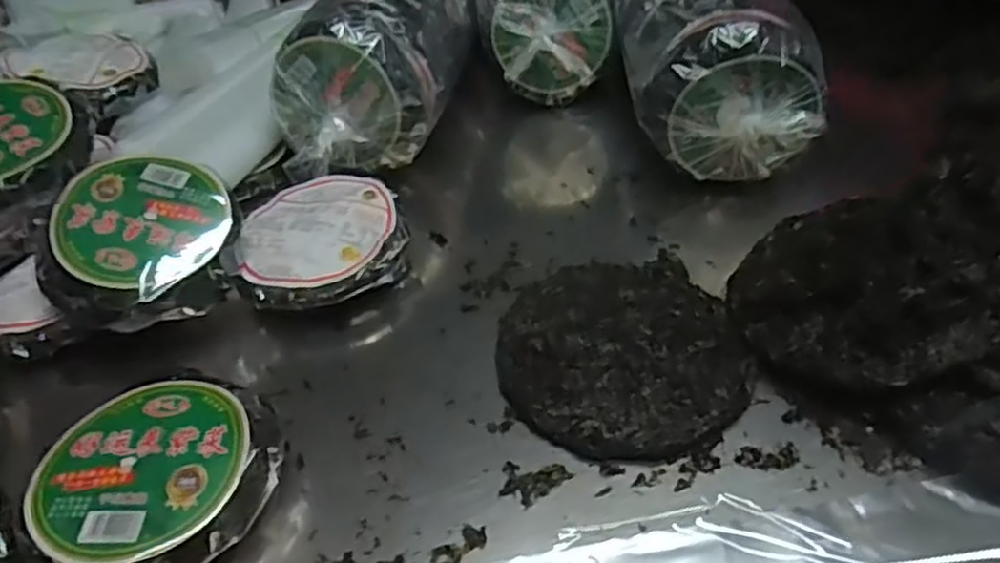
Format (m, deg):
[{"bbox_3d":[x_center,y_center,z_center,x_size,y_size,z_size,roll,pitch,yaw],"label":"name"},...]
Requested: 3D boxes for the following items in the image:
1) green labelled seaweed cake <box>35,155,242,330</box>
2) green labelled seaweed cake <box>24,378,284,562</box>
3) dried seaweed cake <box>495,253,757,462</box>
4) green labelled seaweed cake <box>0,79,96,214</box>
[{"bbox_3d":[-0.307,-0.033,0.620,0.140,0.056,0.155,12,63,-5],"label":"green labelled seaweed cake"},{"bbox_3d":[-0.229,0.134,0.492,0.143,0.055,0.140,-2,45,2],"label":"green labelled seaweed cake"},{"bbox_3d":[0.095,0.051,0.573,0.189,0.008,0.200,-2,45,2],"label":"dried seaweed cake"},{"bbox_3d":[-0.454,-0.123,0.648,0.145,0.032,0.145,2,56,-2],"label":"green labelled seaweed cake"}]

